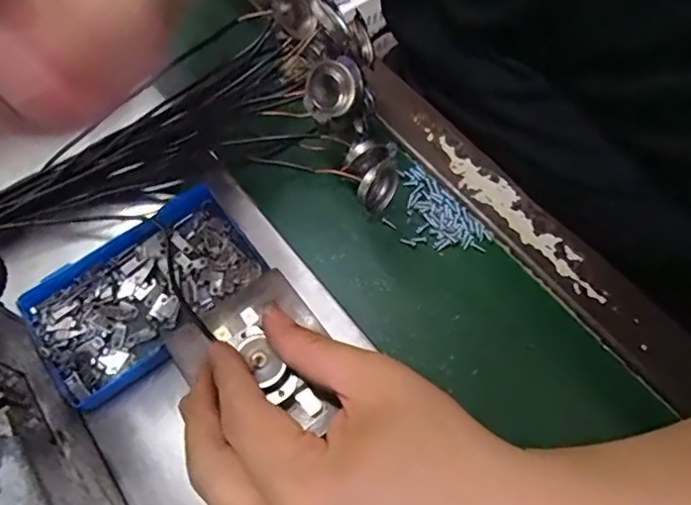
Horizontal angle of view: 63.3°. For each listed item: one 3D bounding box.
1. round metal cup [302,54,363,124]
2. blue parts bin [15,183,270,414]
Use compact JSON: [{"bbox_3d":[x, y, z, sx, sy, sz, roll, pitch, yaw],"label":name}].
[{"bbox_3d":[-0.009,-0.085,0.290,0.034,0.027,0.015,-33,28,-17],"label":"round metal cup"},{"bbox_3d":[-0.103,0.022,0.295,0.113,0.030,0.069,-34,65,-21],"label":"blue parts bin"}]

